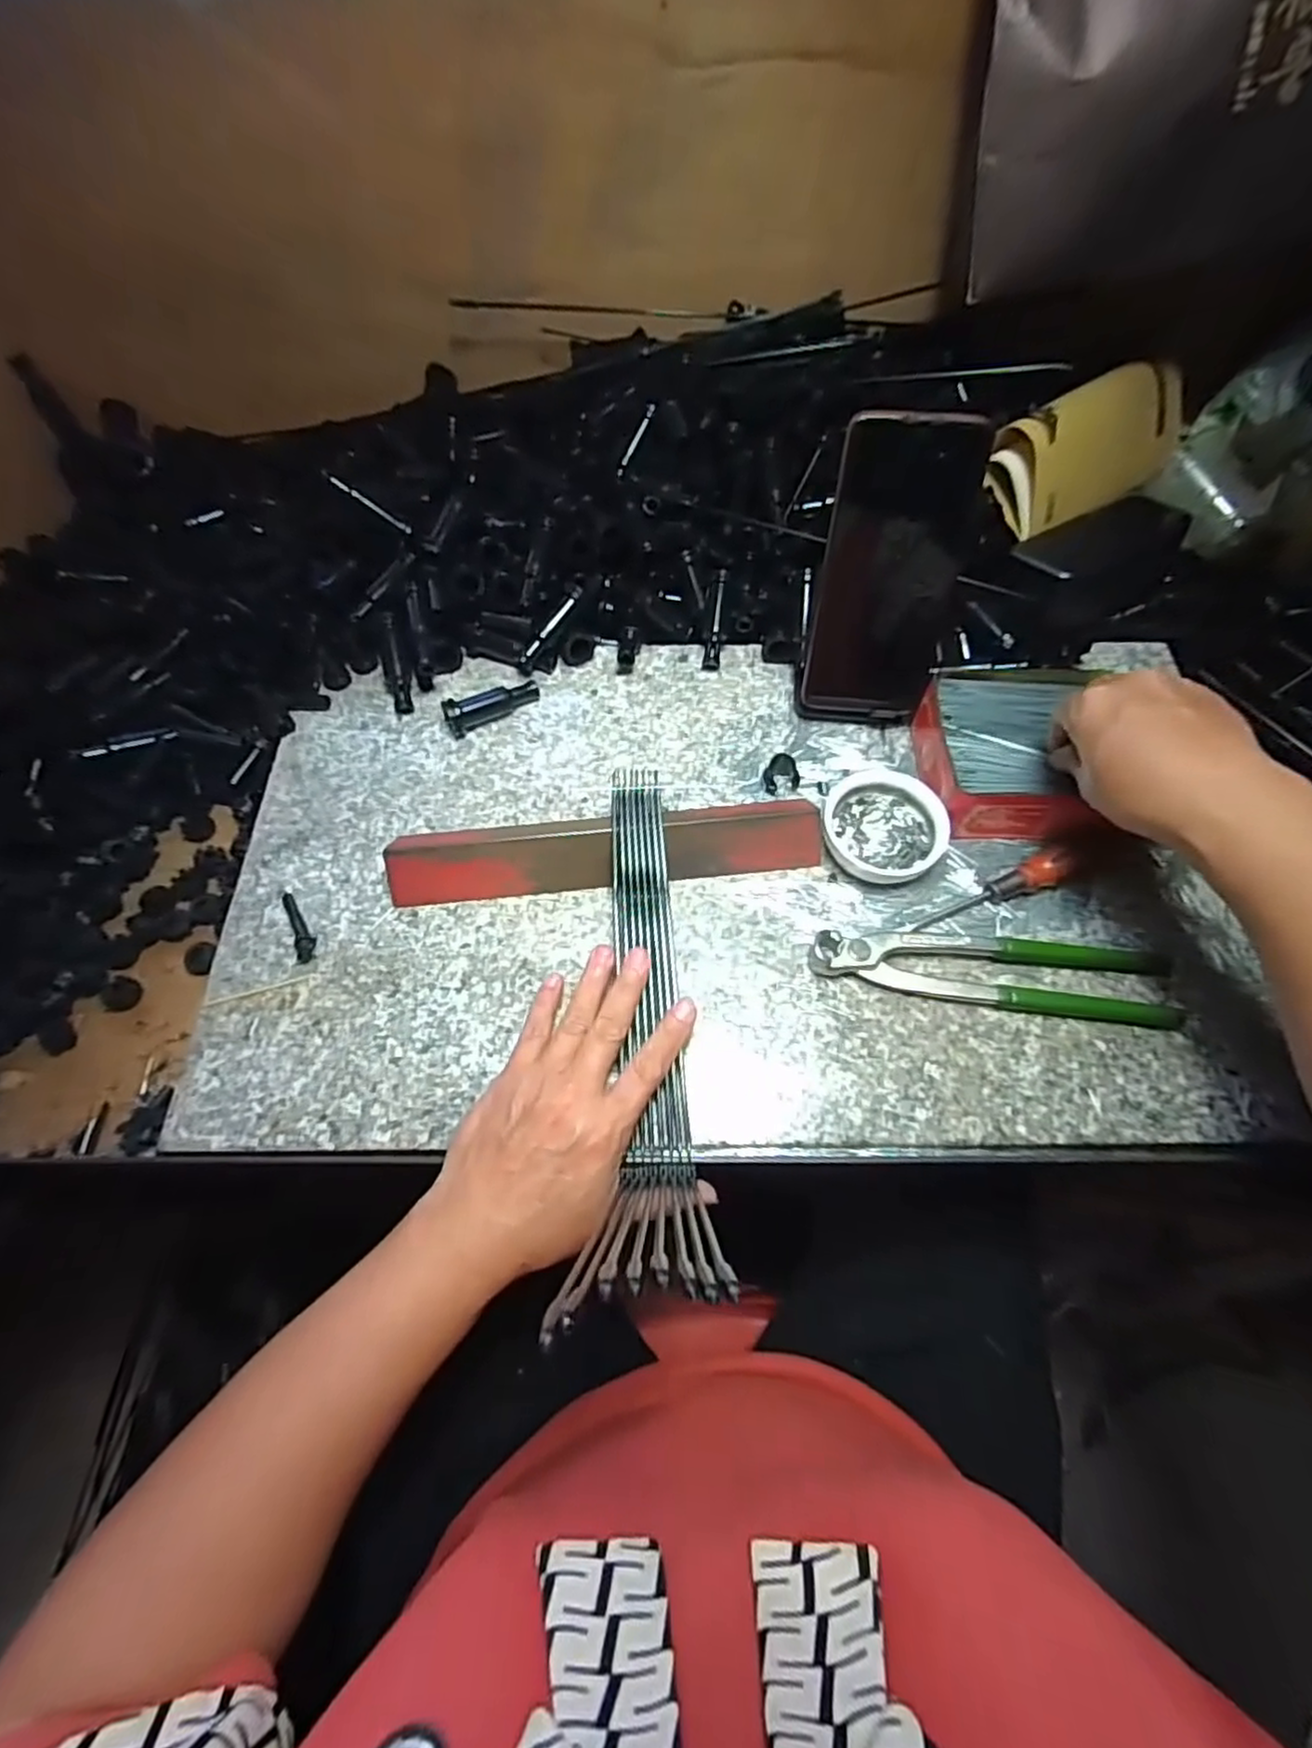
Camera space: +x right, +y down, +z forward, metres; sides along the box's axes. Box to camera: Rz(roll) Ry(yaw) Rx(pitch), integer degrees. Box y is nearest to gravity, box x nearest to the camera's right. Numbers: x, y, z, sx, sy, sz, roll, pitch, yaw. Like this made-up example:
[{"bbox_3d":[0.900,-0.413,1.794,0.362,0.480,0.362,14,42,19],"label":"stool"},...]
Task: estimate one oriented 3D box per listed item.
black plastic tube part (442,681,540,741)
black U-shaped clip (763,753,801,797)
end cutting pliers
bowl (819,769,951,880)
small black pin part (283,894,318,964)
[{"bbox_3d":[-0.113,-0.119,0.486,0.066,0.021,0.018,-31,66,-15],"label":"black plastic tube part"},{"bbox_3d":[0.082,-0.063,0.454,0.022,0.022,0.020,0,62,0],"label":"black U-shaped clip"},{"bbox_3d":[0.189,0.053,0.395,0.198,0.017,0.042,5,62,3],"label":"end cutting pliers"},{"bbox_3d":[0.138,-0.028,0.431,0.067,0.028,0.070,0,62,0],"label":"bowl"},{"bbox_3d":[-0.210,0.029,0.414,0.013,0.008,0.049,-25,64,-12],"label":"small black pin part"}]

